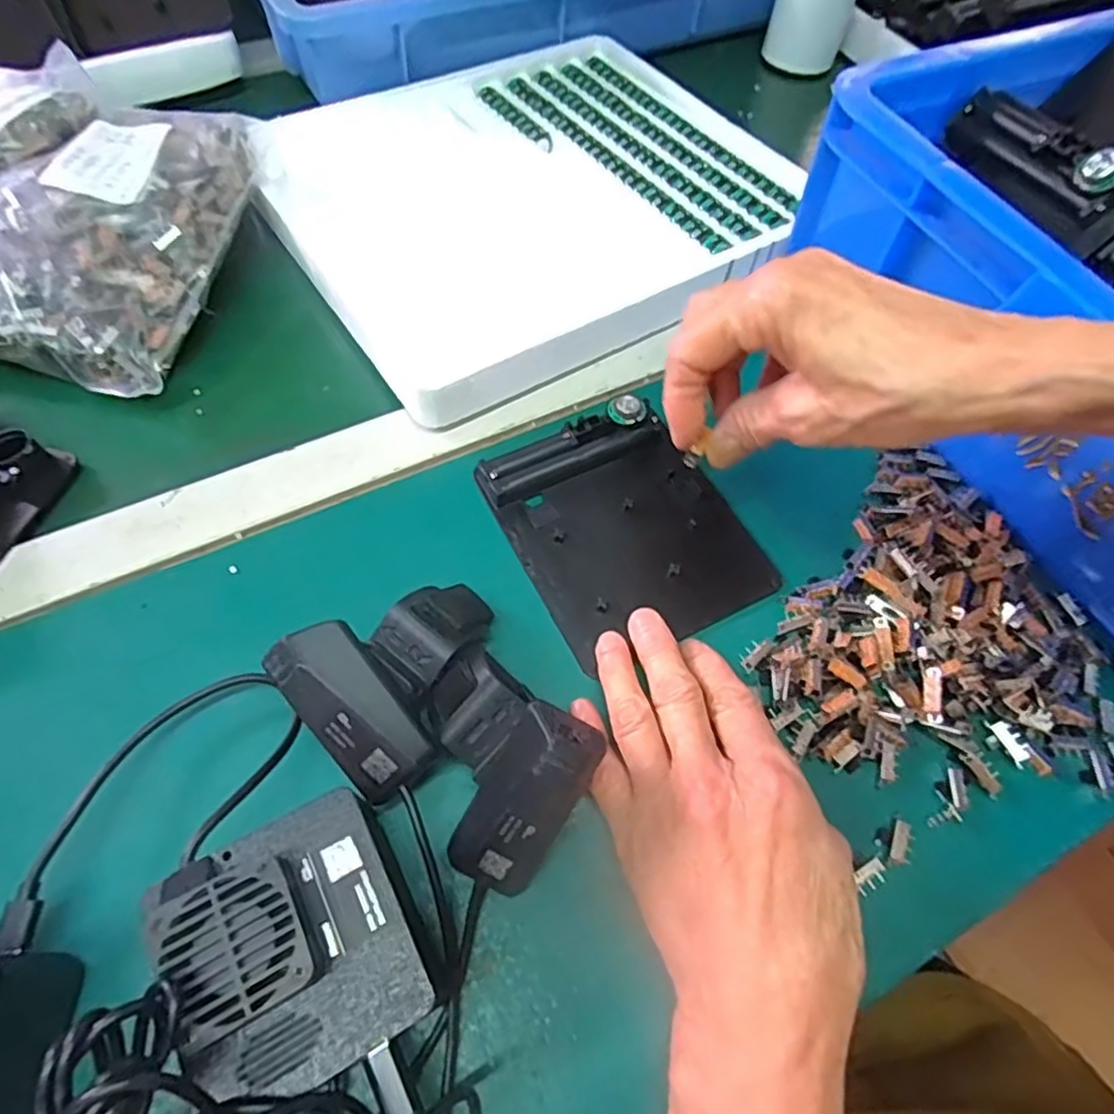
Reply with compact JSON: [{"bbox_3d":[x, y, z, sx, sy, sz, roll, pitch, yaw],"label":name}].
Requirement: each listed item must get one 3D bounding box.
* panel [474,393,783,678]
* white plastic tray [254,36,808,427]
[{"bbox_3d":[0.034,-0.018,0.333,0.108,0.021,0.123,-25,64,-15],"label":"panel"},{"bbox_3d":[-0.015,-0.245,0.451,0.318,0.030,0.288,-30,65,-18],"label":"white plastic tray"}]

